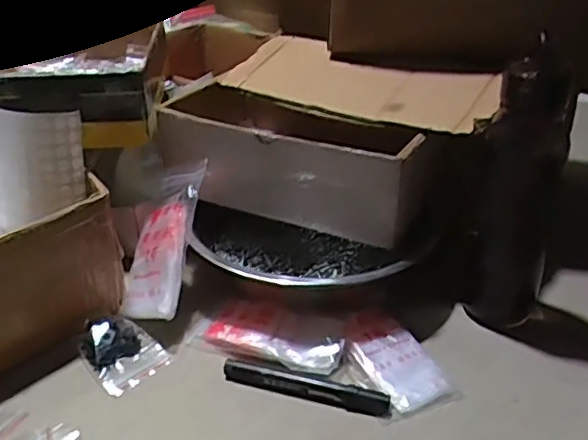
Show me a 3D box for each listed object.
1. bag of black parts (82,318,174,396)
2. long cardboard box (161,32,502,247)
[{"bbox_3d":[-0.145,0.109,0.532,0.057,0.015,0.079,-21,36,-32],"label":"bag of black parts"},{"bbox_3d":[0.034,-0.093,0.651,0.313,0.103,0.223,15,33,24],"label":"long cardboard box"}]

